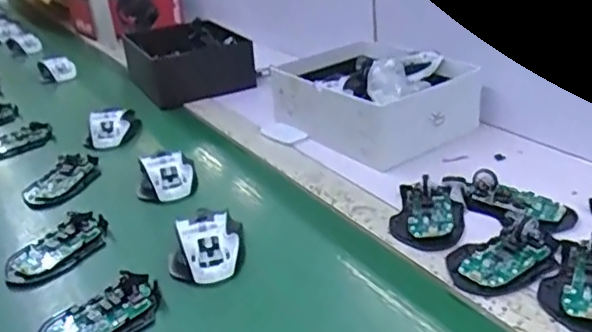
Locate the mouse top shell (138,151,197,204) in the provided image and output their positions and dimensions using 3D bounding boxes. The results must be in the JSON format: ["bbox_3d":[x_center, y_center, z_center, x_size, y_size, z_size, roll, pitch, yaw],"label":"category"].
[{"bbox_3d":[-0.163,0.009,0.741,0.074,0.036,0.078,-12,27,-13],"label":"mouse top shell"}]

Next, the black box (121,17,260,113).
[{"bbox_3d":[-0.213,-0.202,1.130,0.200,0.082,0.268,-16,28,-20],"label":"black box"}]

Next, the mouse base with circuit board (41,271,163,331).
[{"bbox_3d":[-0.175,0.133,0.523,0.113,0.016,0.069,-24,32,-32],"label":"mouse base with circuit board"}]

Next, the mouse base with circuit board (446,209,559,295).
[{"bbox_3d":[0.198,0.077,0.555,0.125,0.024,0.075,-22,31,-30],"label":"mouse base with circuit board"}]

